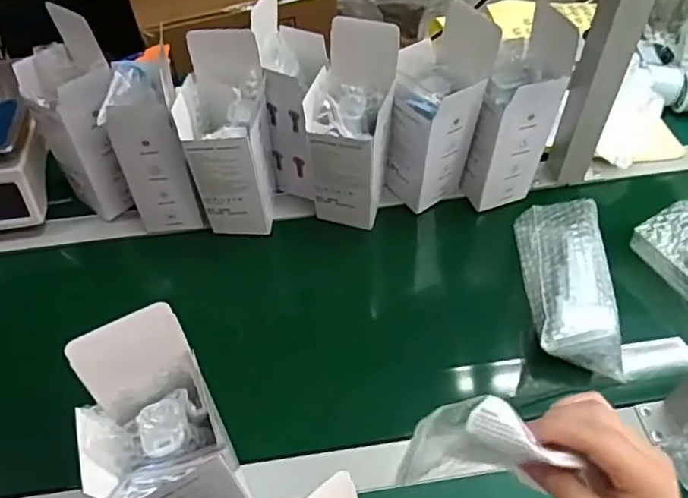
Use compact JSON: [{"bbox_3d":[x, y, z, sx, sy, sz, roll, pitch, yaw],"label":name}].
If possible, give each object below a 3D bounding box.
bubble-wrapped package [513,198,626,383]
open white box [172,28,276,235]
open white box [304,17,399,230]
[{"bbox_3d":[0.242,0.032,0.650,0.085,0.058,0.203,1,53,1],"label":"bubble-wrapped package"},{"bbox_3d":[-0.130,-0.121,0.672,0.086,0.228,0.079,2,53,1],"label":"open white box"},{"bbox_3d":[0.008,-0.130,0.668,0.082,0.242,0.078,11,53,8],"label":"open white box"}]

